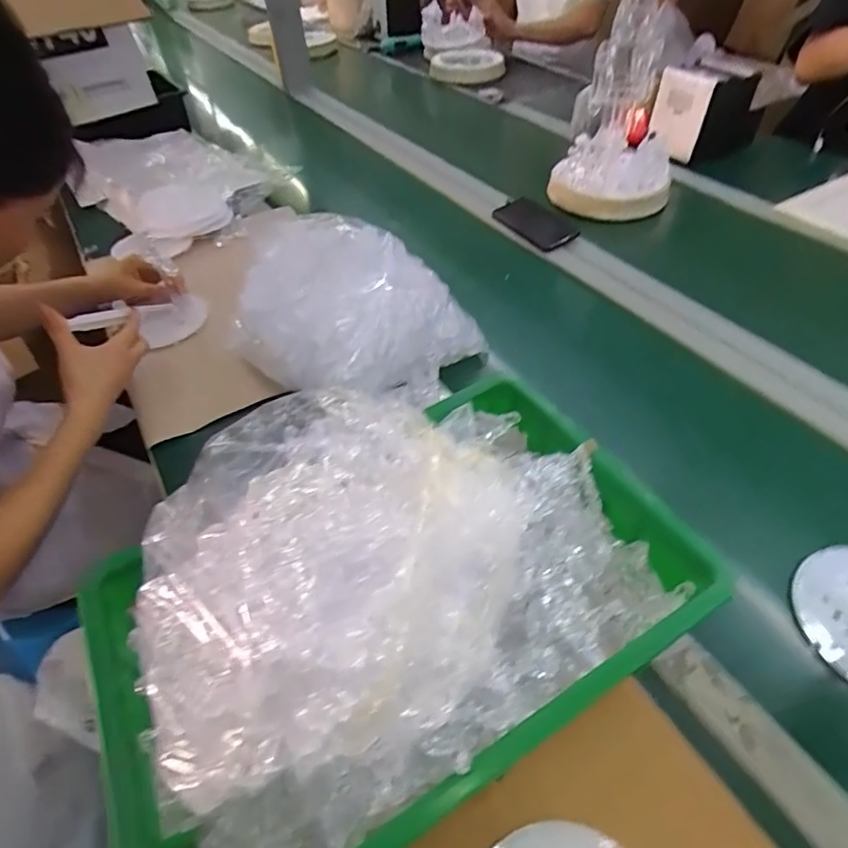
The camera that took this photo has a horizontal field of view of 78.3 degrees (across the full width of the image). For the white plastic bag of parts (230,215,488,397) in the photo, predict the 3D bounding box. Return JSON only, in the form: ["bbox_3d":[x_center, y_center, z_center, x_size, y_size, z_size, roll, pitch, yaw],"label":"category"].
[{"bbox_3d":[-0.095,-0.147,0.644,0.262,0.117,0.221,32,57,27],"label":"white plastic bag of parts"}]

